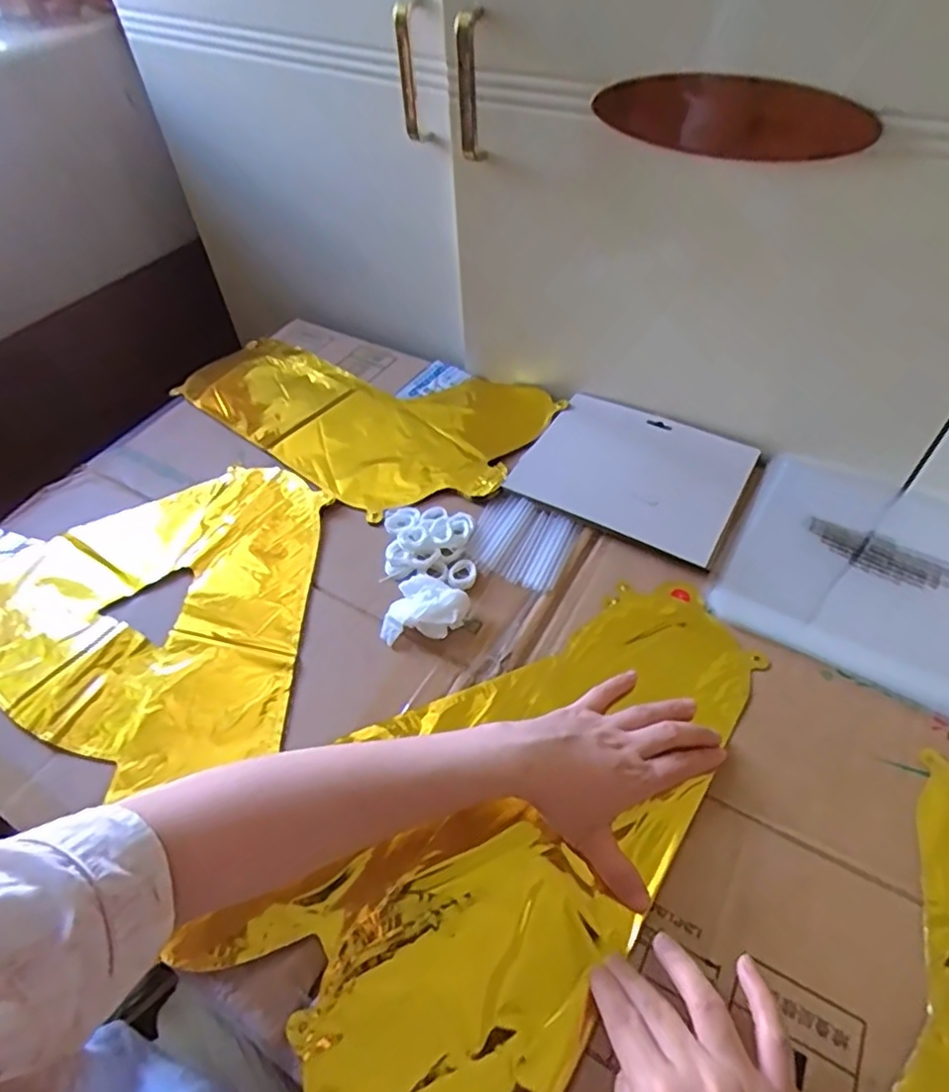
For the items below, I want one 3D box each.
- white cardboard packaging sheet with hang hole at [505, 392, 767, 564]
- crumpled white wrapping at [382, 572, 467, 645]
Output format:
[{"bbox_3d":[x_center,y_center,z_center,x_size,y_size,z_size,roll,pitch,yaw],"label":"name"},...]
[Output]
[{"bbox_3d":[0.149,-0.072,0.589,0.187,0.011,0.158,24,55,20],"label":"white cardboard packaging sheet with hang hole"},{"bbox_3d":[-0.038,0.052,0.491,0.057,0.019,0.059,15,53,14],"label":"crumpled white wrapping"}]

